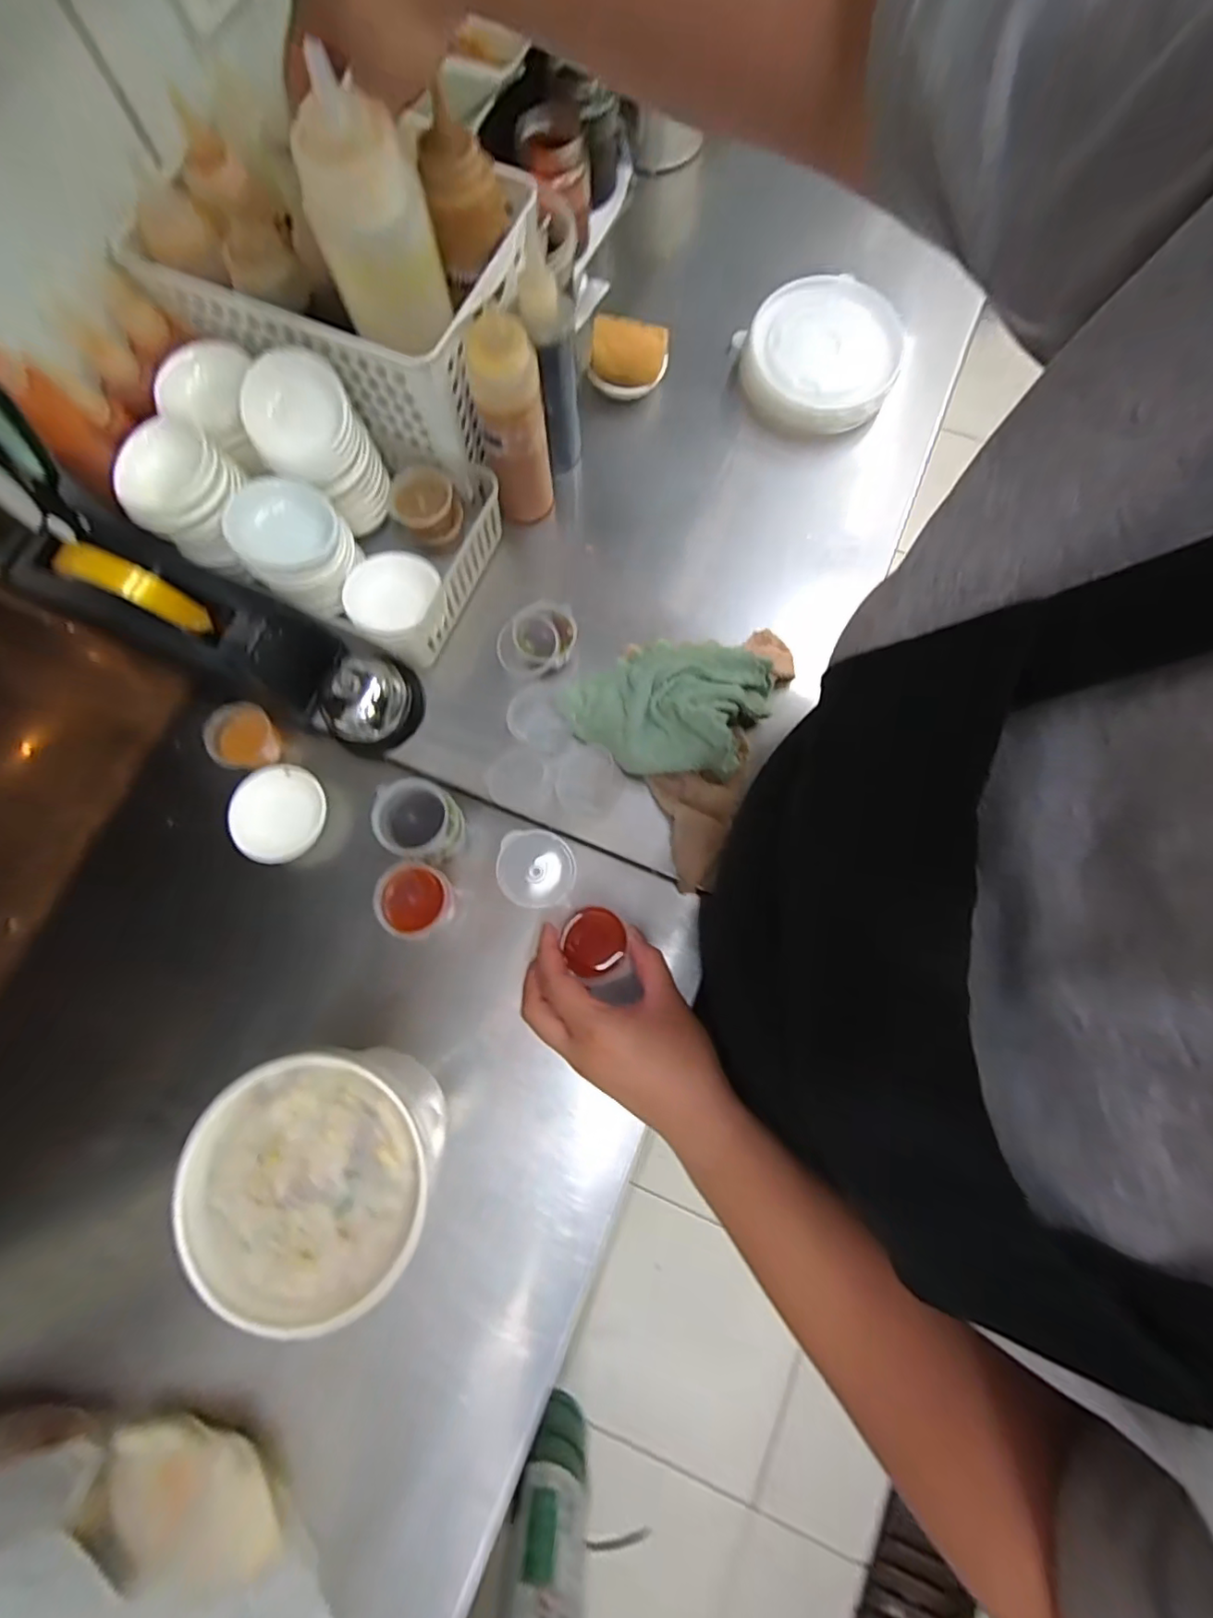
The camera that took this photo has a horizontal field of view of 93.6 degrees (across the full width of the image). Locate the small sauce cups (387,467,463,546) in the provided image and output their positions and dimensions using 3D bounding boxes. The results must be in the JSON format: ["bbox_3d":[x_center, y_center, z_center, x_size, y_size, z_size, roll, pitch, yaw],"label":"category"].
[{"bbox_3d":[-0.150,-0.251,0.475,0.054,0.033,0.051,0,78,0],"label":"small sauce cups"}]

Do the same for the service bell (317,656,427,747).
[{"bbox_3d":[-0.190,-0.086,0.461,0.072,0.042,0.063,-13,78,-3],"label":"service bell"}]

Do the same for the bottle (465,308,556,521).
[{"bbox_3d":[-0.071,-0.293,0.438,0.049,0.153,0.046,-11,78,-2],"label":"bottle"}]

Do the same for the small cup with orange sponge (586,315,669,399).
[{"bbox_3d":[0.020,-0.405,0.509,0.066,0.045,0.049,13,78,3],"label":"small cup with orange sponge"}]

